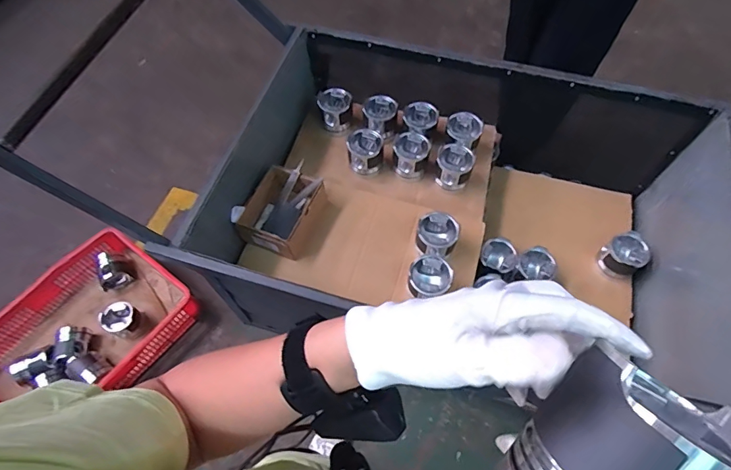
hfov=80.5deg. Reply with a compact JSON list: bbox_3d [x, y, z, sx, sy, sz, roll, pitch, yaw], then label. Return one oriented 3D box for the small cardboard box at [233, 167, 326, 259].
[{"bbox_3d":[-0.206,-0.055,1.092,0.160,0.086,0.202,19,64,11],"label":"small cardboard box"}]

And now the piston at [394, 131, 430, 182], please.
[{"bbox_3d":[0.124,-0.213,1.186,0.094,0.095,0.101,10,63,7],"label":"piston"}]

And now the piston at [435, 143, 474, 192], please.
[{"bbox_3d":[0.239,-0.182,1.166,0.096,0.080,0.105,15,63,9],"label":"piston"}]

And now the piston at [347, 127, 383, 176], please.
[{"bbox_3d":[0.000,-0.225,1.189,0.096,0.096,0.093,1,62,2],"label":"piston"}]

